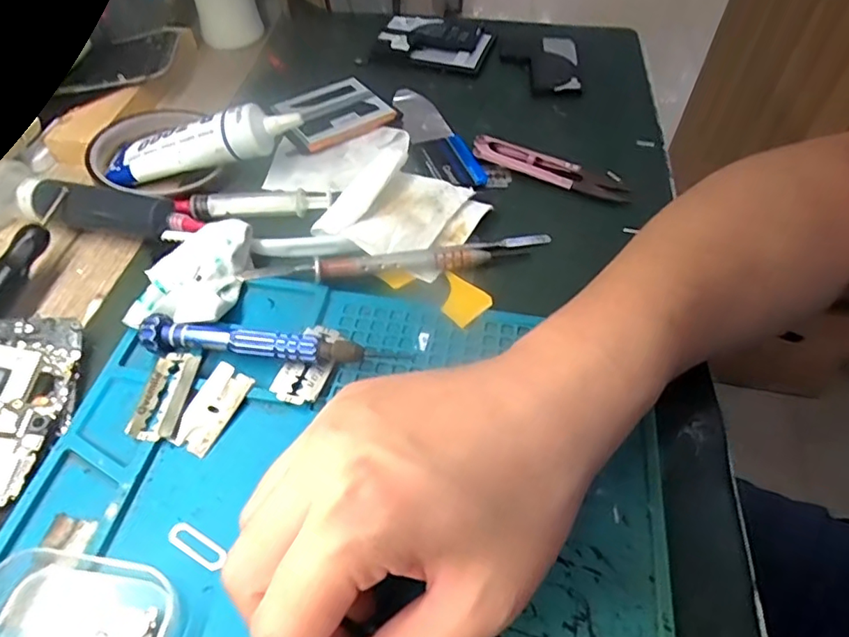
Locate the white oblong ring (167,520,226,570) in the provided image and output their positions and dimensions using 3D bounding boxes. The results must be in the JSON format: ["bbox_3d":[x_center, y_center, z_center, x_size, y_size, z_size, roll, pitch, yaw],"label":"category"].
[{"bbox_3d":[-0.086,0.085,0.210,0.025,0.004,0.009,23,55,17],"label":"white oblong ring"}]

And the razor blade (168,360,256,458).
[{"bbox_3d":[-0.093,0.039,0.244,0.020,0.004,0.039,23,64,13],"label":"razor blade"}]

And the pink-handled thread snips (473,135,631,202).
[{"bbox_3d":[0.078,-0.095,0.349,0.098,0.010,0.023,23,55,17],"label":"pink-handled thread snips"}]

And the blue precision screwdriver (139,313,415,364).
[{"bbox_3d":[-0.069,0.011,0.258,0.118,0.015,0.020,4,52,2],"label":"blue precision screwdriver"}]

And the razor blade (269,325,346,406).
[{"bbox_3d":[-0.053,0.020,0.256,0.021,0.006,0.042,18,53,7],"label":"razor blade"}]

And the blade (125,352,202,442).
[{"bbox_3d":[-0.115,0.034,0.246,0.020,0.004,0.042,4,56,8],"label":"blade"}]

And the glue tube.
[{"bbox_3d":[-0.131,-0.104,0.331,0.117,0.026,0.027,-11,52,7],"label":"glue tube"}]

